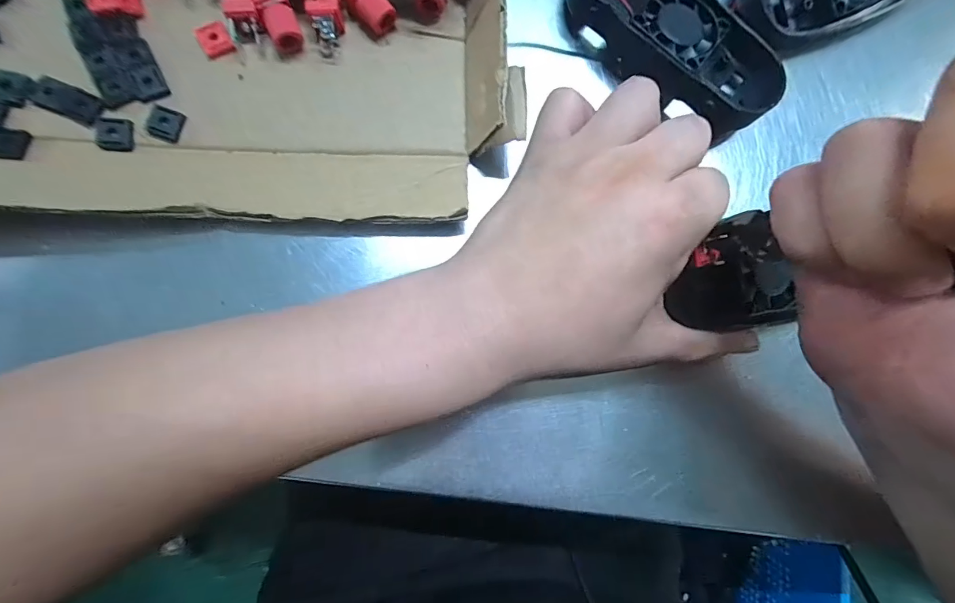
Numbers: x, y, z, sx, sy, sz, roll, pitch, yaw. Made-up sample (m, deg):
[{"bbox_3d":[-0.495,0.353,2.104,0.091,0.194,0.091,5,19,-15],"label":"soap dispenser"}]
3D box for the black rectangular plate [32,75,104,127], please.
[{"bbox_3d":[-0.179,-0.088,0.184,0.028,0.004,0.014,22,85,-2],"label":"black rectangular plate"}]

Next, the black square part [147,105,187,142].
[{"bbox_3d":[-0.141,-0.080,0.190,0.013,0.004,0.014,20,85,-2],"label":"black square part"}]

